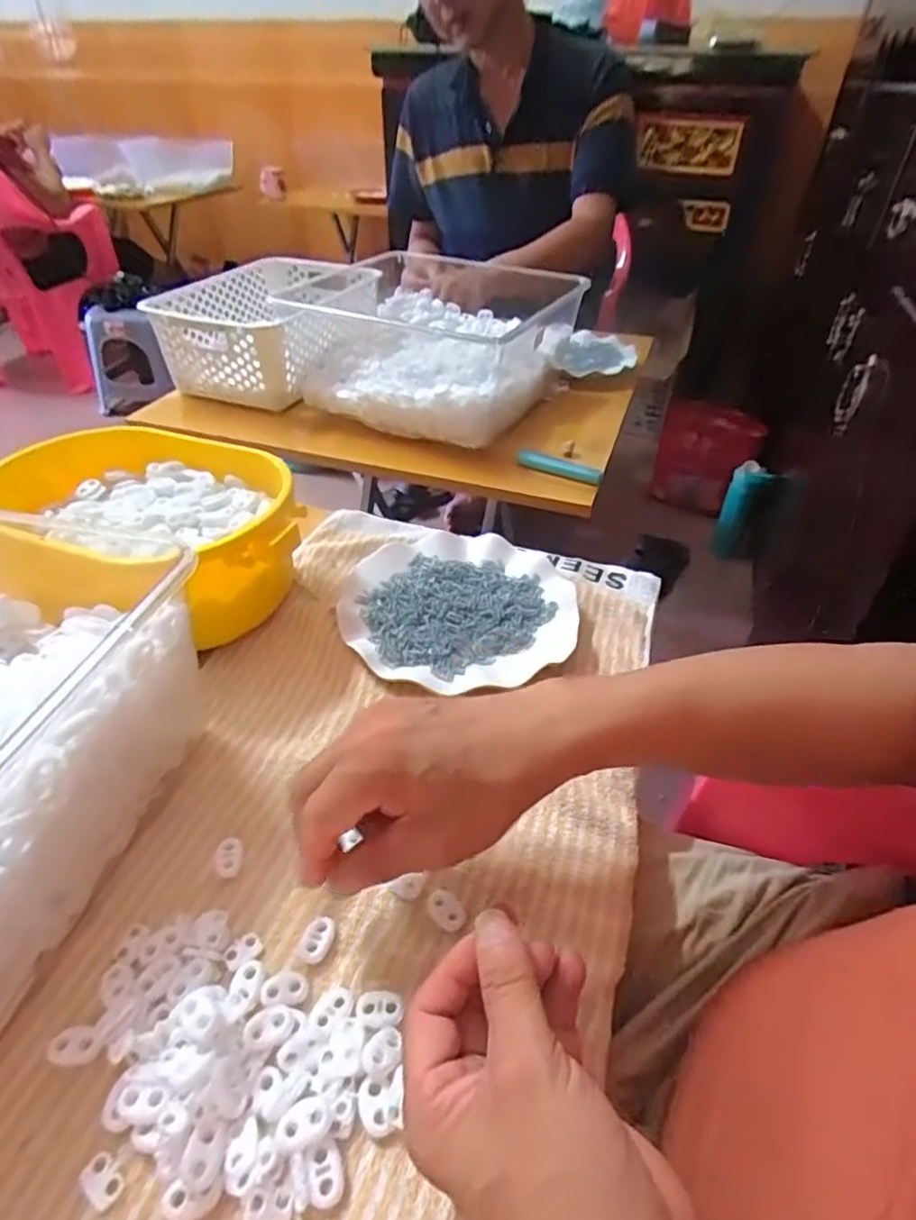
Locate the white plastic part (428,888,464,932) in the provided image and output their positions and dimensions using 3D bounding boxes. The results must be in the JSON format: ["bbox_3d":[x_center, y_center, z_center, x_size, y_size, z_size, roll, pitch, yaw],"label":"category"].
[{"bbox_3d":[-0.007,0.158,0.335,0.013,0.004,0.023,-31,50,-32],"label":"white plastic part"}]

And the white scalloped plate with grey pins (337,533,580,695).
[{"bbox_3d":[0.002,-0.004,0.504,0.181,0.017,0.172,1,40,-1],"label":"white scalloped plate with grey pins"}]

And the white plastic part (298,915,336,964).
[{"bbox_3d":[-0.072,0.167,0.322,0.016,0.004,0.021,12,42,12],"label":"white plastic part"}]

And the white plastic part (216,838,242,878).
[{"bbox_3d":[-0.128,0.138,0.354,0.014,0.004,0.022,-9,41,-12],"label":"white plastic part"}]

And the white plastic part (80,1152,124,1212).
[{"bbox_3d":[-0.143,0.229,0.254,0.018,0.004,0.012,30,48,30],"label":"white plastic part"}]

